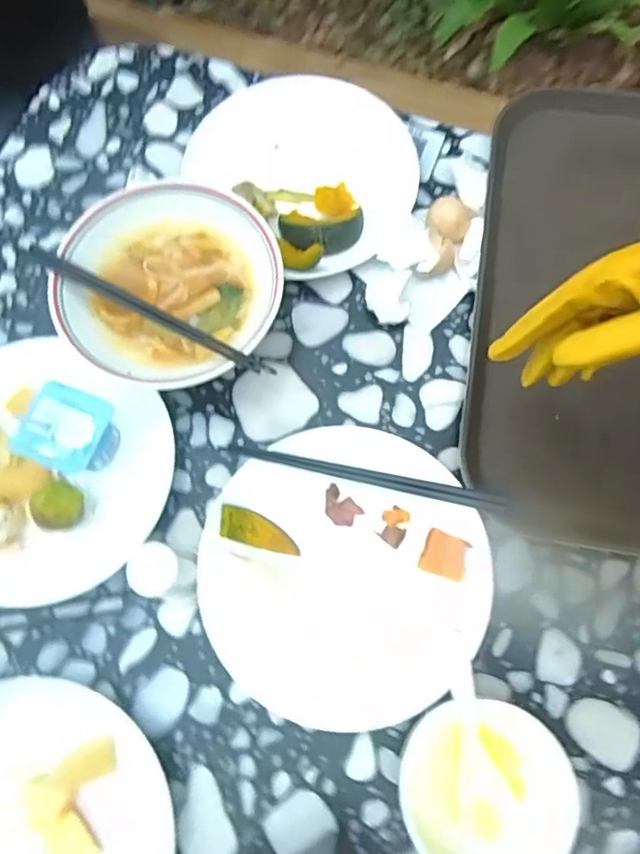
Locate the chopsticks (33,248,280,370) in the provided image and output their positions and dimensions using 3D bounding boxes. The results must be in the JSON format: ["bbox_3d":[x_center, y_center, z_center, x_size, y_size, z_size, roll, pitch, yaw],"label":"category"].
[{"bbox_3d":[-0.139,-0.094,0.489,0.222,0.015,0.013,26,77,11],"label":"chopsticks"}]

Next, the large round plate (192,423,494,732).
[{"bbox_3d":[0.018,0.113,0.481,0.219,0.032,0.219,0,73,1],"label":"large round plate"}]

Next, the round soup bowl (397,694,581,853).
[{"bbox_3d":[0.120,0.258,0.427,0.125,0.047,0.111,26,75,8],"label":"round soup bowl"}]

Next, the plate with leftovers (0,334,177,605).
[{"bbox_3d":[-0.246,0.030,0.489,0.203,0.075,0.201,0,73,1],"label":"plate with leftovers"}]

